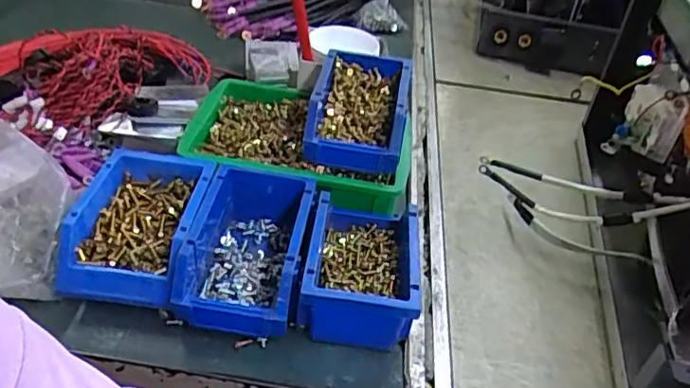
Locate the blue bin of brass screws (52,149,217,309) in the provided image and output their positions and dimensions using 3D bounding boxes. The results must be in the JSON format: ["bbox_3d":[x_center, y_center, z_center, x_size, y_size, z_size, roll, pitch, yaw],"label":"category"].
[{"bbox_3d":[-0.194,0.033,0.535,0.105,0.067,0.152,7,38,-1],"label":"blue bin of brass screws"}]

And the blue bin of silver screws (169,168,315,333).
[{"bbox_3d":[-0.094,0.053,0.546,0.108,0.076,0.167,8,38,0],"label":"blue bin of silver screws"}]

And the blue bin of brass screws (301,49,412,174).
[{"bbox_3d":[0.016,-0.102,0.647,0.107,0.063,0.165,8,38,1],"label":"blue bin of brass screws"}]

